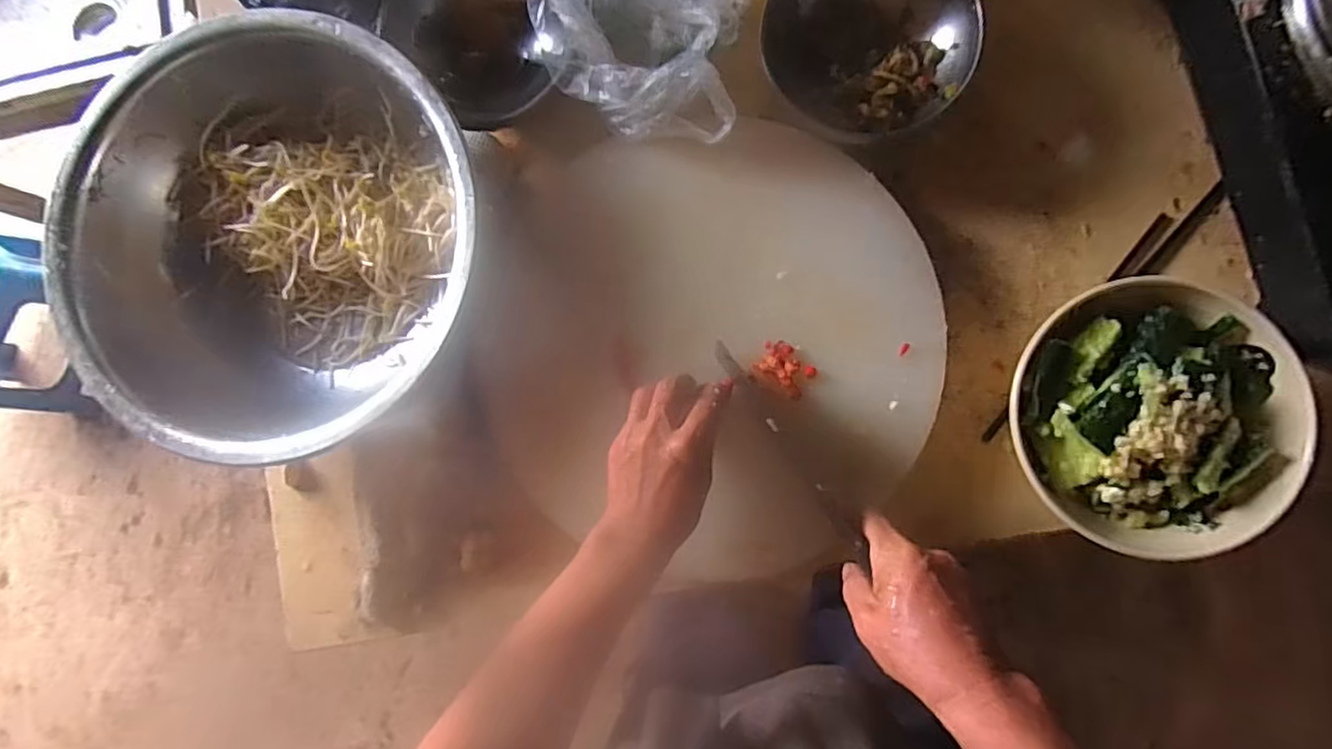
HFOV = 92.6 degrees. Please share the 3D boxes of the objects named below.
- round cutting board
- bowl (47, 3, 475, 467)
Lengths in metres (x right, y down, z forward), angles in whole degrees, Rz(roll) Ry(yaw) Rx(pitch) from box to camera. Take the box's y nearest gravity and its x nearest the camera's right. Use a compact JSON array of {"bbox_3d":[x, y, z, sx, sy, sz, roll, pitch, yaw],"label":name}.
[{"bbox_3d":[0.031,-0.019,0.548,0.378,0.035,0.375,0,87,6],"label":"round cutting board"},{"bbox_3d":[-0.329,-0.113,0.562,0.349,0.108,0.355,26,89,7],"label":"bowl"}]

